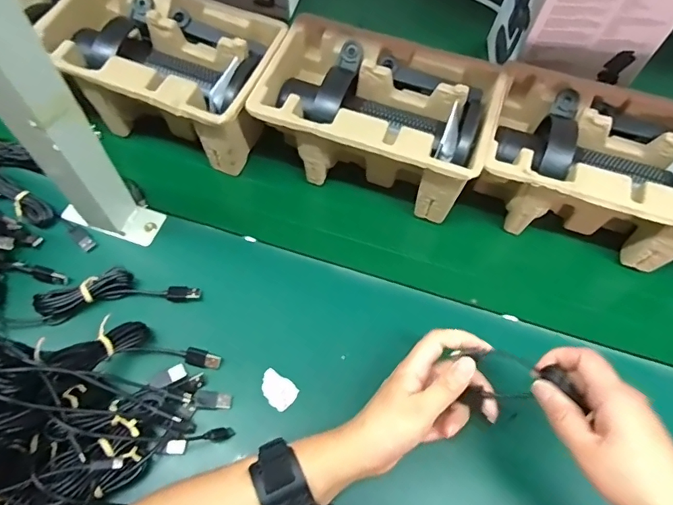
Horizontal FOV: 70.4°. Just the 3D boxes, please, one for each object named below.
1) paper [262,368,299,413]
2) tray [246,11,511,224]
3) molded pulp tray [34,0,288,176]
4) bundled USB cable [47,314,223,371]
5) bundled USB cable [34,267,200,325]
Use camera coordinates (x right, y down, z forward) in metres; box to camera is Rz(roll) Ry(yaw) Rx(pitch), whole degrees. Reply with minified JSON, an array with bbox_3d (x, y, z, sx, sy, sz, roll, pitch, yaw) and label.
[{"bbox_3d":[-0.053,0.123,0.426,0.034,0.007,0.025,31,62,15],"label":"paper"},{"bbox_3d":[0.041,-0.133,0.499,0.225,0.103,0.147,18,60,7],"label":"tray"},{"bbox_3d":[-0.181,-0.187,0.509,0.225,0.109,0.145,17,60,7],"label":"molded pulp tray"},{"bbox_3d":[-0.170,0.082,0.418,0.131,0.020,0.048,9,57,-22],"label":"bundled USB cable"},{"bbox_3d":[-0.206,0.034,0.451,0.145,0.022,0.040,-8,60,-8],"label":"bundled USB cable"}]

